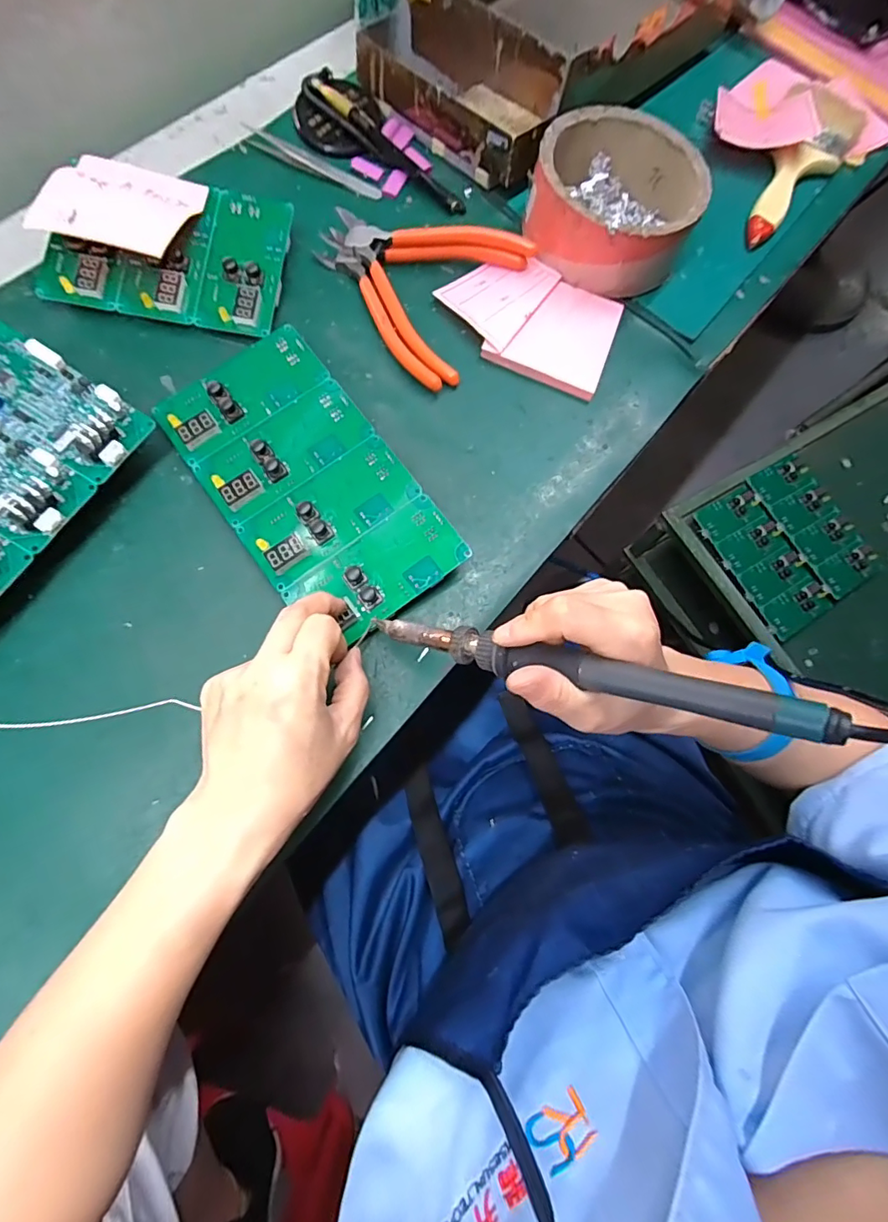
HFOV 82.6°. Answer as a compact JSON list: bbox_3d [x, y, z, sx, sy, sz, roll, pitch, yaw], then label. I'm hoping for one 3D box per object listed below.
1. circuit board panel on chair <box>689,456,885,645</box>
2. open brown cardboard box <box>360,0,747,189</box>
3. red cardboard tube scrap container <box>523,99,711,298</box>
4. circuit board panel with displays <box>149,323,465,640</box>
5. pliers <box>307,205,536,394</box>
[{"bbox_3d":[0.469,-0.094,0.685,0.199,0.016,0.199,-29,78,-13],"label":"circuit board panel on chair"},{"bbox_3d":[0.103,-0.495,0.419,0.182,0.066,0.337,43,74,7],"label":"open brown cardboard box"},{"bbox_3d":[0.124,-0.301,0.374,0.119,0.050,0.122,19,73,0],"label":"red cardboard tube scrap container"},{"bbox_3d":[-0.083,-0.081,0.310,0.103,0.015,0.193,-36,78,-11],"label":"circuit board panel with displays"},{"bbox_3d":[-0.028,-0.238,0.361,0.134,0.018,0.130,27,73,3],"label":"pliers"}]

